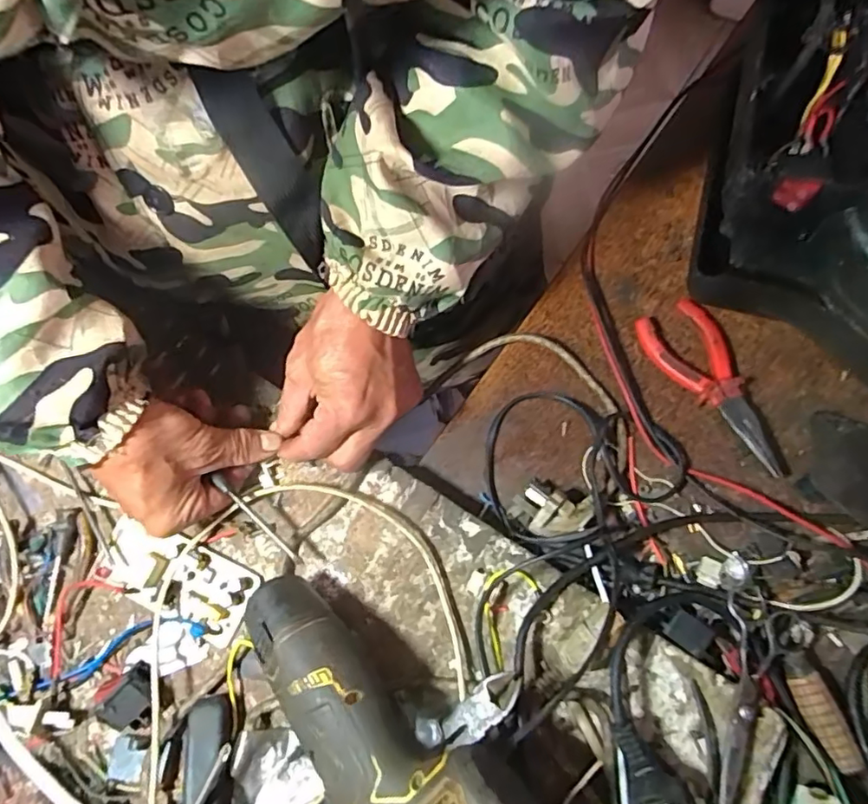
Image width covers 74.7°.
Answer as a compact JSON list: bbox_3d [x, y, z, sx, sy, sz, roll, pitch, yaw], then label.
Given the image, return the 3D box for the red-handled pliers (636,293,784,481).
[{"bbox_3d":[0.205,-0.010,0.420,0.051,0.020,0.141,-21,70,-4],"label":"red-handled pliers"}]

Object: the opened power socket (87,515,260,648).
[{"bbox_3d":[-0.179,0.118,0.386,0.111,0.017,0.048,22,72,11],"label":"opened power socket"}]

